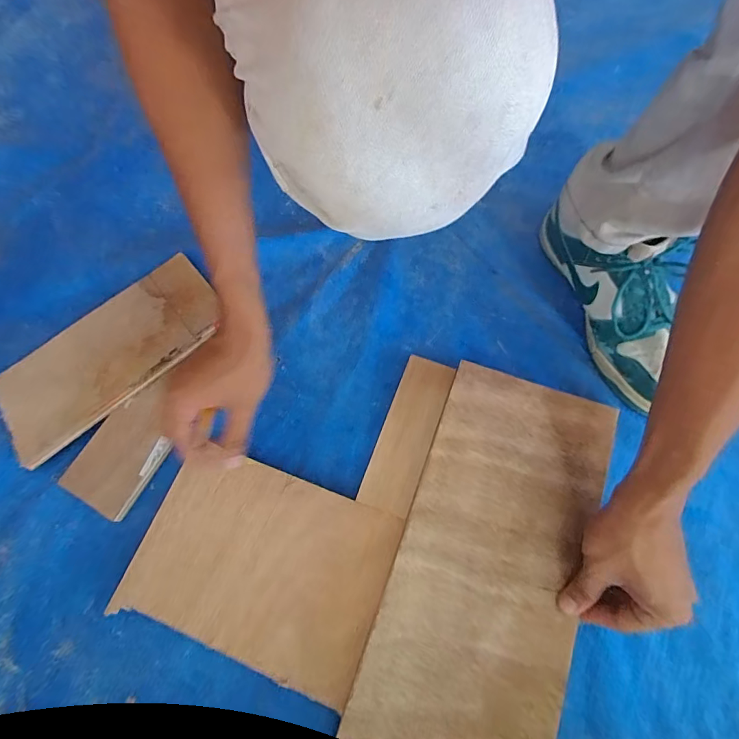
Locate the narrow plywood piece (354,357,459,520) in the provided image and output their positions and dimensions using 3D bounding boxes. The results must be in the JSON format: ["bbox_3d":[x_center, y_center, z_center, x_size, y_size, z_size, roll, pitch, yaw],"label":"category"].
[{"bbox_3d":[0.040,0.066,0.460,0.052,0.017,0.164,19,70,10],"label":"narrow plywood piece"}]

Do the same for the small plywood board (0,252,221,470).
[{"bbox_3d":[-0.290,-0.022,0.492,0.251,0.016,0.125,-38,65,-10],"label":"small plywood board"}]

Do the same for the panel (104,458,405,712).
[{"bbox_3d":[-0.103,0.181,0.417,0.228,0.008,0.161,19,70,10],"label":"panel"}]

